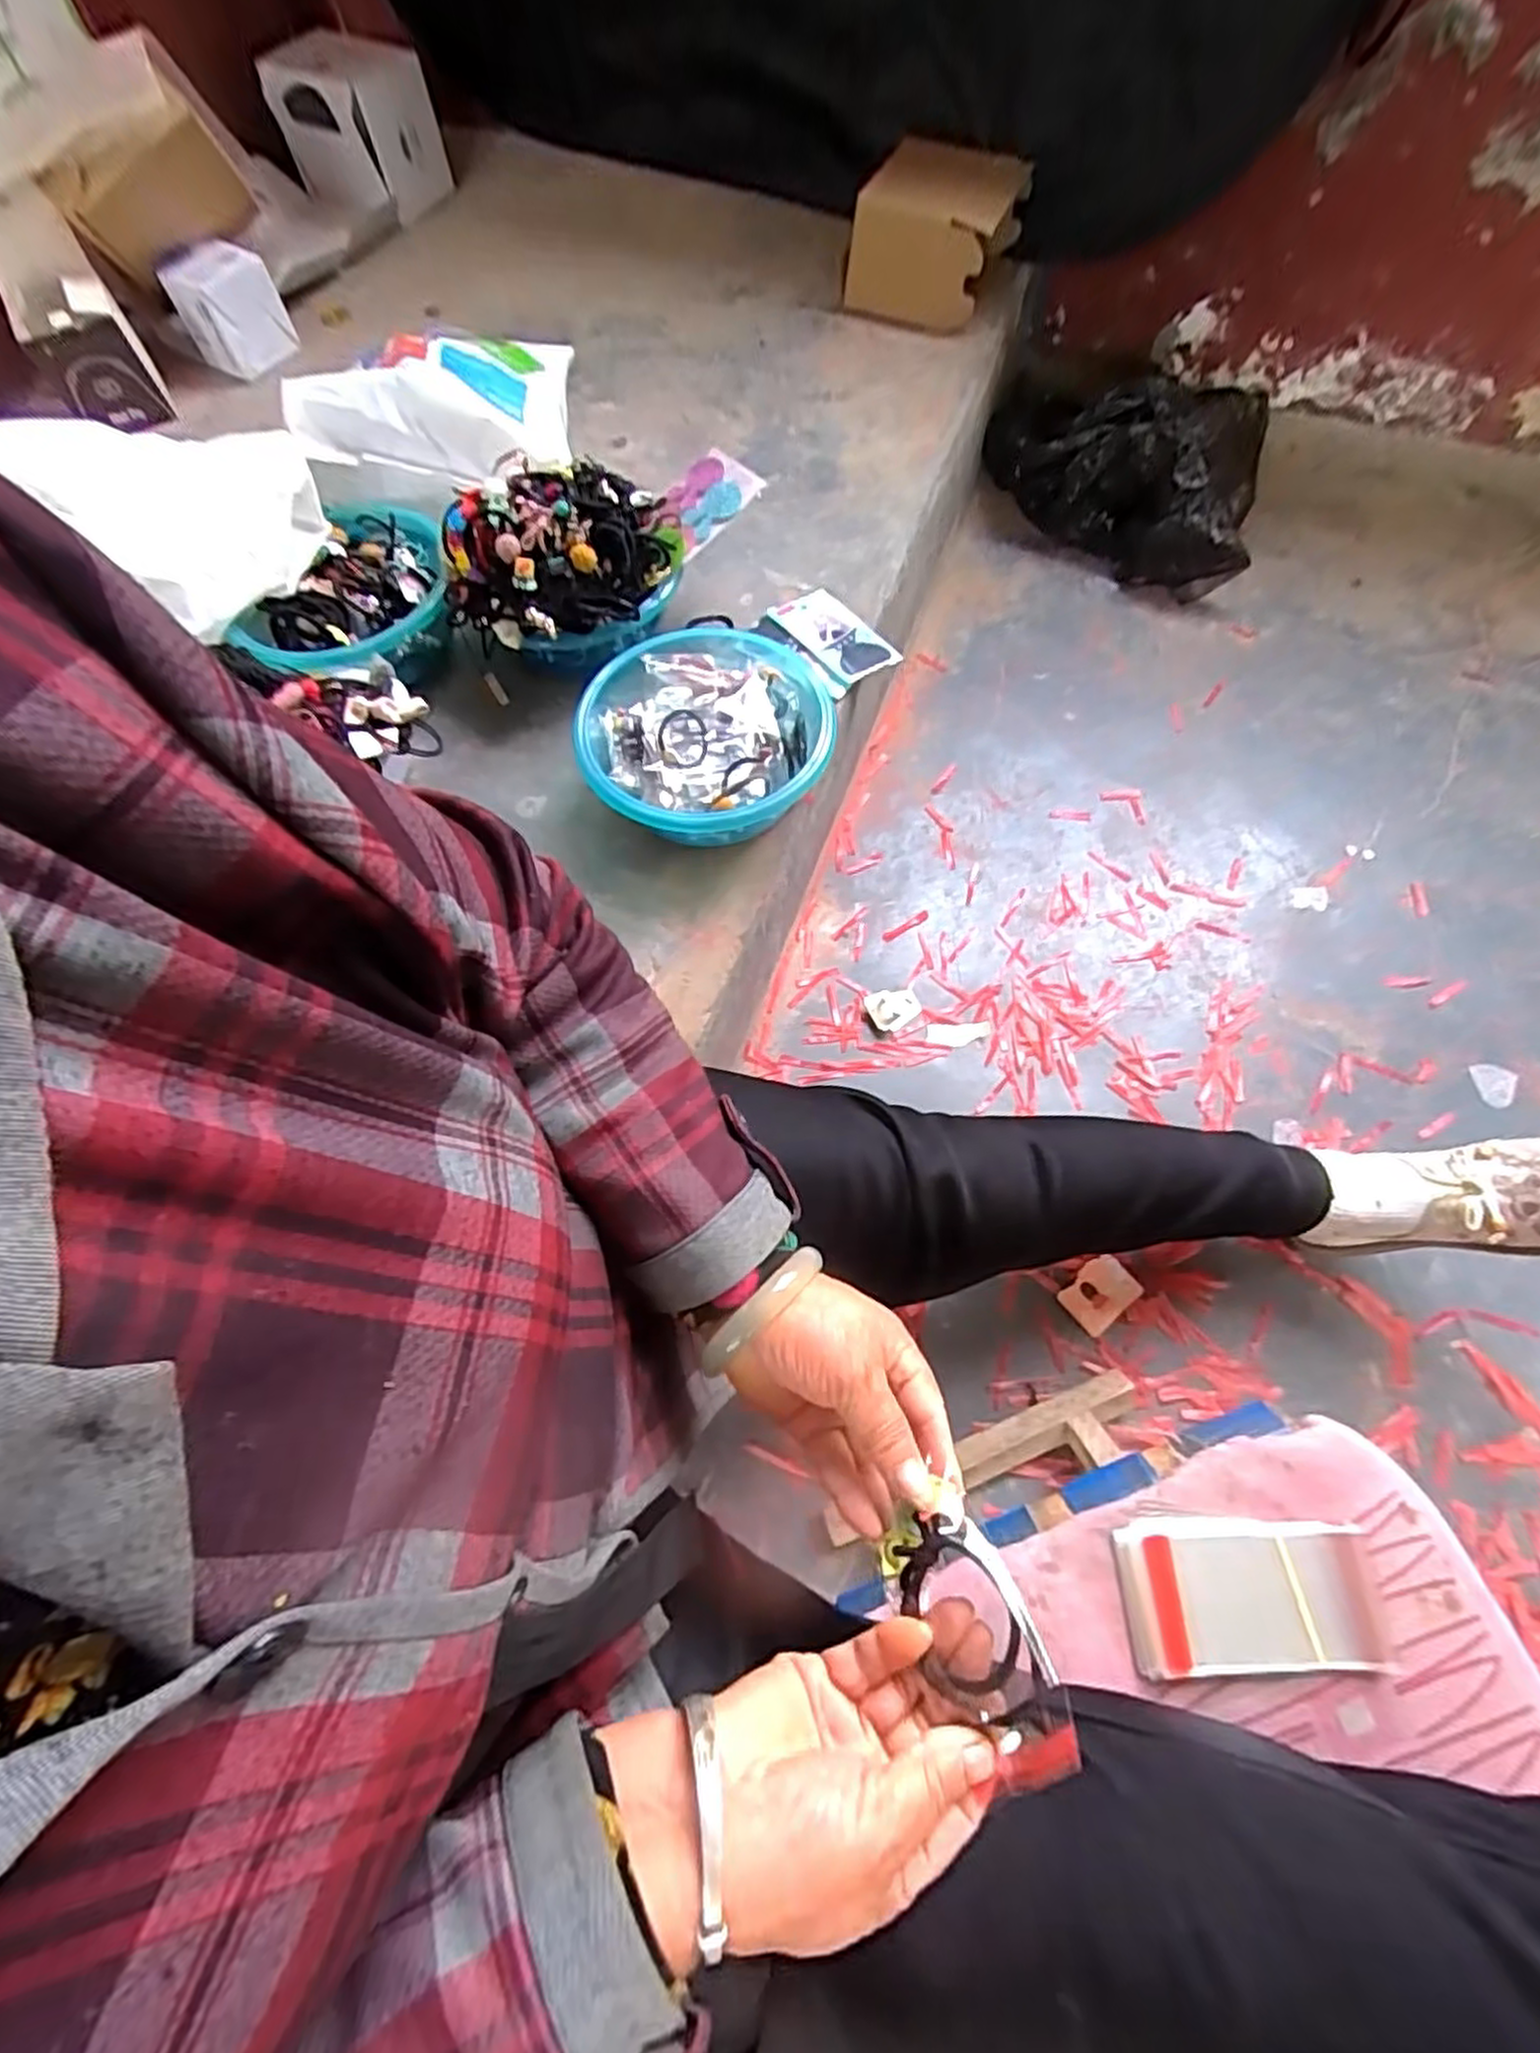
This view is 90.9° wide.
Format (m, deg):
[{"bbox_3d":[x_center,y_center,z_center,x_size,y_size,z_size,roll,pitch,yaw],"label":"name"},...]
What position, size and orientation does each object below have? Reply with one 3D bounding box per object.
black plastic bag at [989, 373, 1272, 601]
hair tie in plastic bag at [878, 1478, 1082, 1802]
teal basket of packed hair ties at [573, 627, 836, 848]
[{"bbox_3d":[0.499,-0.797,1.081,0.387,0.154,0.261,18,68,7],"label":"black plastic bag"},{"bbox_3d":[0.082,0.243,0.299,0.051,0.016,0.084,-42,56,16],"label":"hair tie in plastic bag"},{"bbox_3d":[-0.056,-0.268,0.702,0.224,0.090,0.243,-1,67,1],"label":"teal basket of packed hair ties"}]

